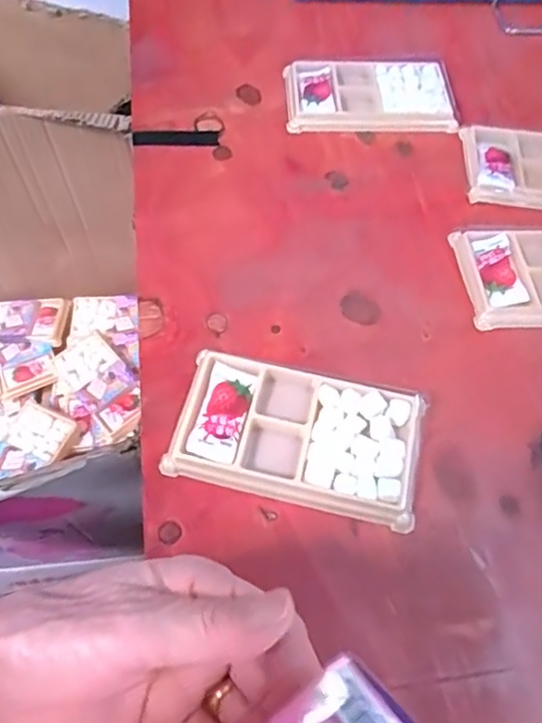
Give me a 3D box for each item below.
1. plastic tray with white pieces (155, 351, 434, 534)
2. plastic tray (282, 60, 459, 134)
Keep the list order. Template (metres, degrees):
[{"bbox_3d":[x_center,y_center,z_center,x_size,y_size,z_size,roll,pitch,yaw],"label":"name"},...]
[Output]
[{"bbox_3d":[0.014,0.041,0.324,0.136,0.014,0.076,12,59,4],"label":"plastic tray with white pieces"},{"bbox_3d":[0.081,-0.221,0.478,0.134,0.017,0.079,-2,59,-4],"label":"plastic tray"}]

